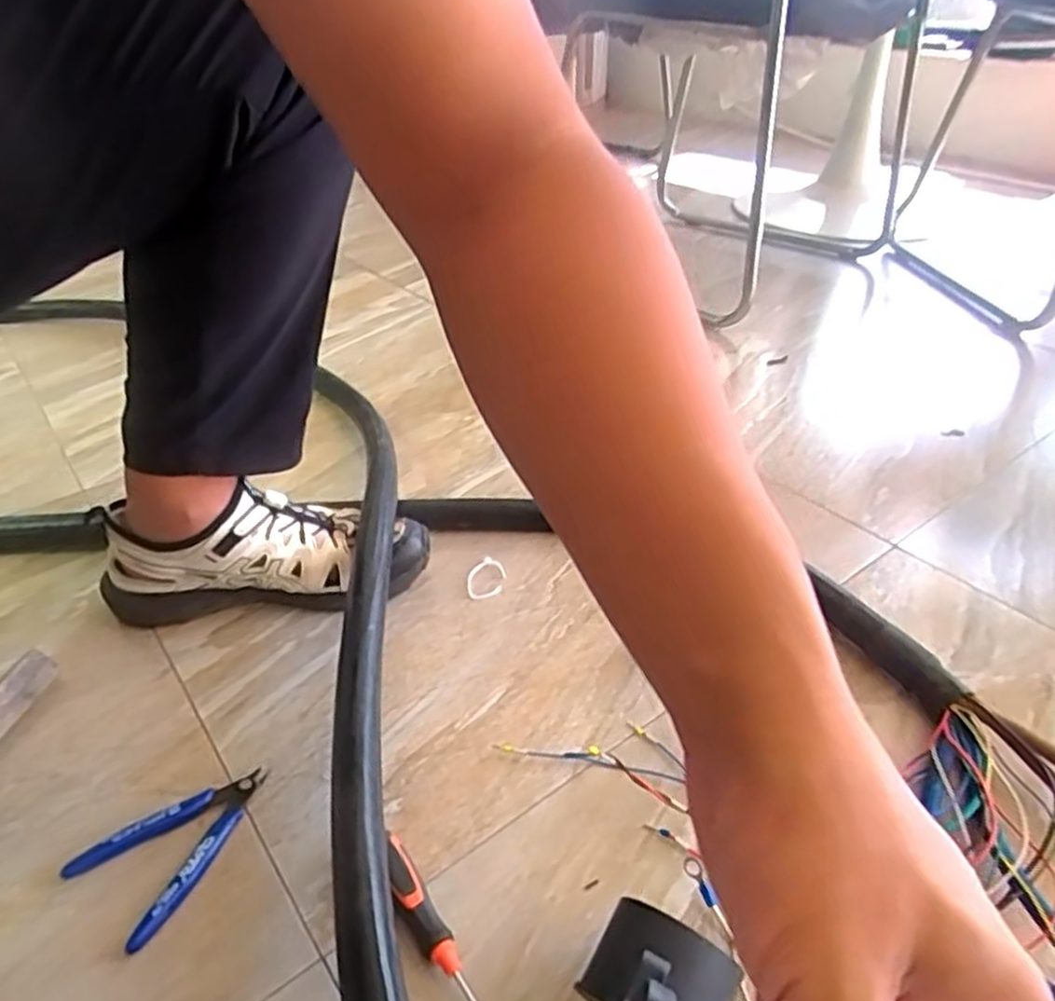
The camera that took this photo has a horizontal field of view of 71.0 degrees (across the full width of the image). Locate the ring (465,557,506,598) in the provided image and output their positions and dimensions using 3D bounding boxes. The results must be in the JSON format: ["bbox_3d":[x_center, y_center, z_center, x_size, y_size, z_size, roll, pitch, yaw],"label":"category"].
[{"bbox_3d":[-0.038,0.070,0.674,0.036,0.006,0.052,-3,35,-4],"label":"ring"}]

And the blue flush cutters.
[{"bbox_3d":[-0.225,0.210,0.468,0.075,0.013,0.116,16,38,22],"label":"blue flush cutters"}]

